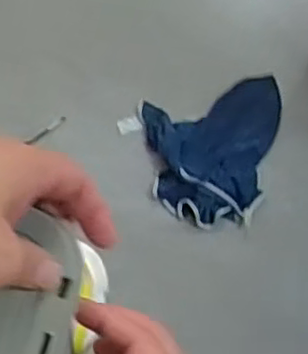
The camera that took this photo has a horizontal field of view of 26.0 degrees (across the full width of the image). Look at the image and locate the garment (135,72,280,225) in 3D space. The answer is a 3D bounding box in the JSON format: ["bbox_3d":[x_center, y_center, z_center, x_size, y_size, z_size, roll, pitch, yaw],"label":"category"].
[{"bbox_3d":[0.121,-0.044,1.220,0.255,0.045,0.249,-11,78,-1],"label":"garment"}]

